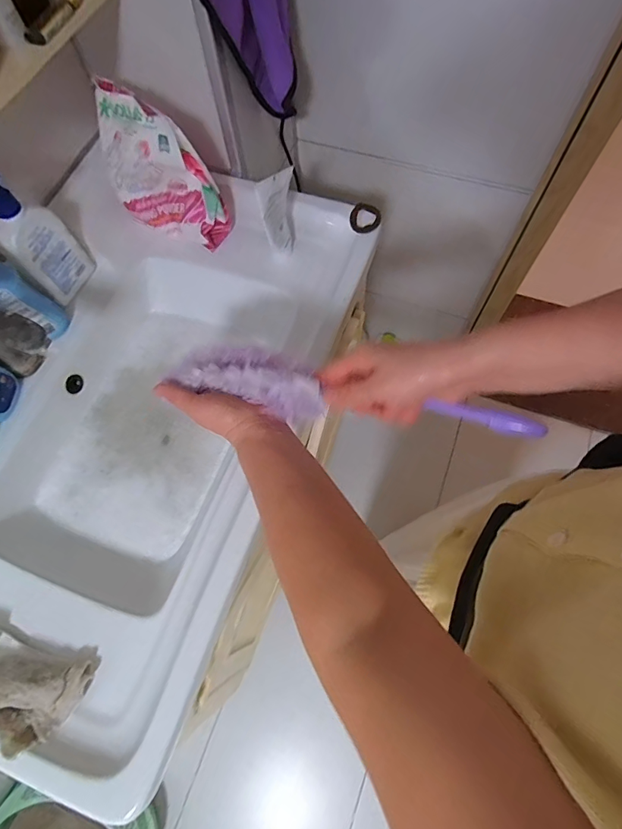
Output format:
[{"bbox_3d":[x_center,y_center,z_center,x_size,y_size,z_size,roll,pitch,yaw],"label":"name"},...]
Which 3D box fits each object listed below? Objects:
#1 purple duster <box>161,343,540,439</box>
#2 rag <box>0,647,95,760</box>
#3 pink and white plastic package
[{"bbox_3d":[0.026,-0.023,0.397,0.347,0.038,0.063,12,67,19],"label":"purple duster"},{"bbox_3d":[-0.302,0.292,0.449,0.124,0.042,0.078,10,68,7],"label":"rag"},{"bbox_3d":[-0.211,-0.345,0.620,0.154,0.199,0.057,13,68,8],"label":"pink and white plastic package"}]

